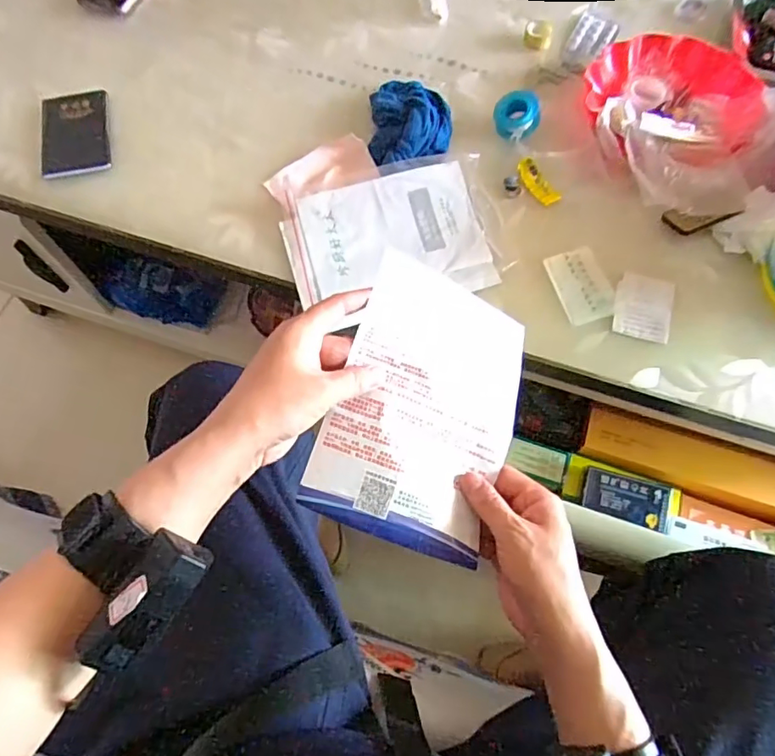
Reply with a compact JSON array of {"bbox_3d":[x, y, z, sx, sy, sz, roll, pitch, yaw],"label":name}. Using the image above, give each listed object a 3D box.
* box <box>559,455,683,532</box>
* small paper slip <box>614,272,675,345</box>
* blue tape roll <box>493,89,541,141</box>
[{"bbox_3d":[0.282,0.142,0.634,0.129,0.032,0.066,21,69,9],"label":"box"},{"bbox_3d":[0.263,-0.073,0.544,0.056,0.009,0.070,13,68,5],"label":"small paper slip"},{"bbox_3d":[0.156,-0.316,0.640,0.054,0.036,0.044,12,68,5],"label":"blue tape roll"}]

